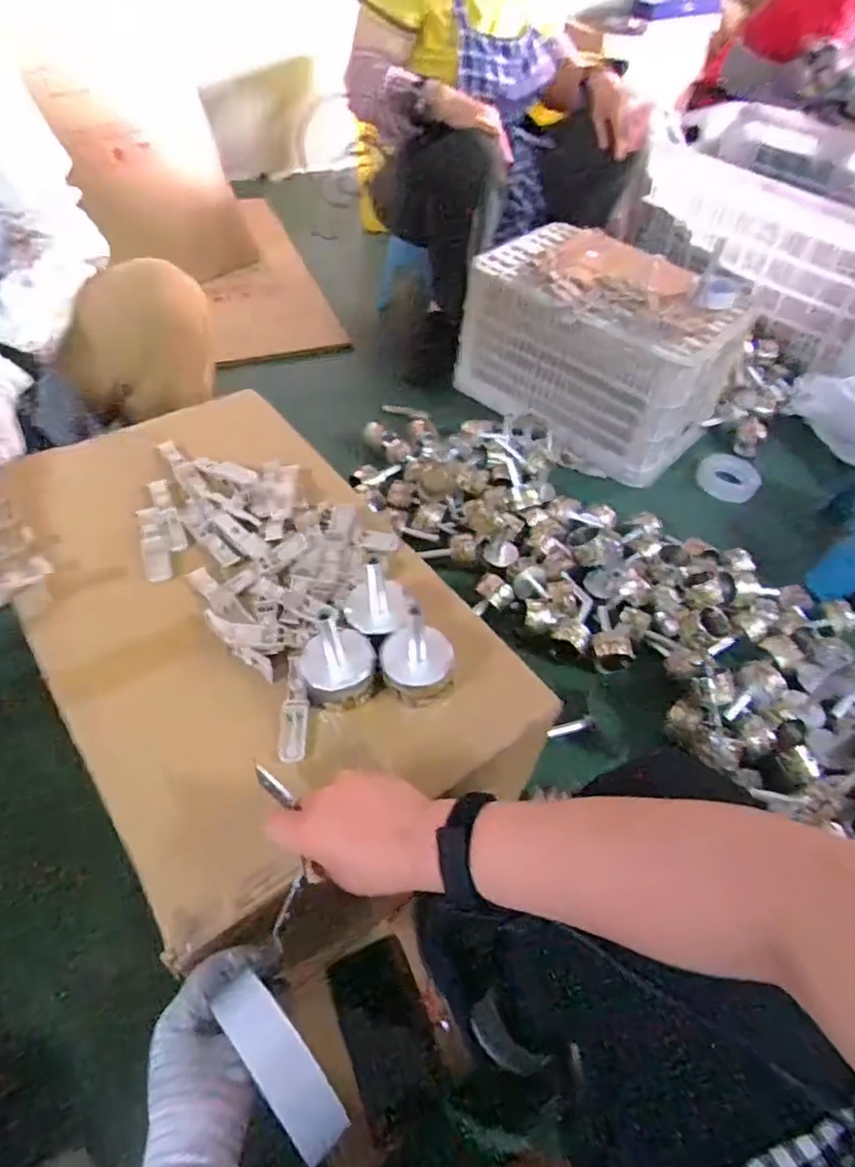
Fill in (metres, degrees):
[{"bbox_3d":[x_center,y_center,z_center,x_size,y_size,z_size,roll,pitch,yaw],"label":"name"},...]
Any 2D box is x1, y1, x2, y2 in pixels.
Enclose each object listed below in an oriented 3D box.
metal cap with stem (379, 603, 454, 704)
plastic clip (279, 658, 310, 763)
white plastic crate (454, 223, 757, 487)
[{"bbox_3d":[-0.008,0.065,0.551,0.063,0.102,0.059,-4,50,-8],"label":"metal cap with stem"},{"bbox_3d":[-0.116,0.107,0.553,0.023,0.009,0.099,-1,50,-5],"label":"plastic clip"},{"bbox_3d":[0.371,-0.528,1.428,0.543,0.327,0.367,36,56,24],"label":"white plastic crate"}]

